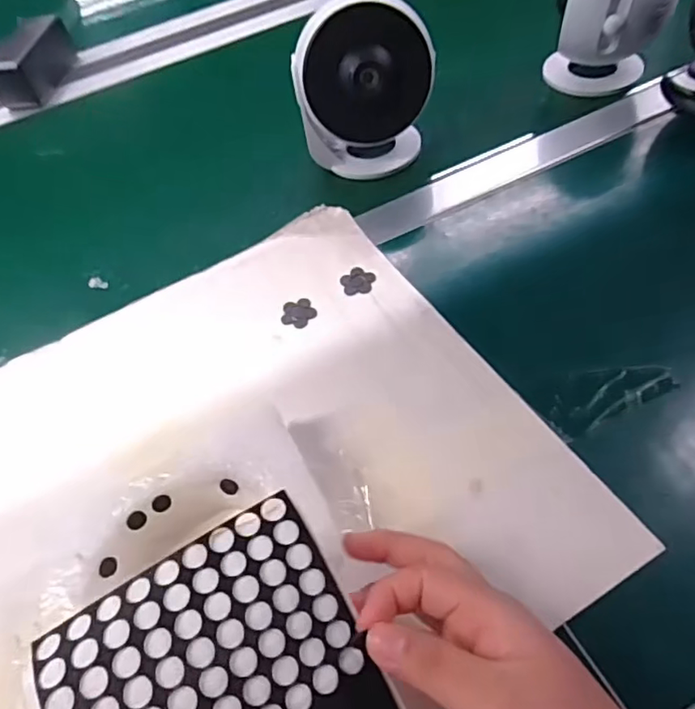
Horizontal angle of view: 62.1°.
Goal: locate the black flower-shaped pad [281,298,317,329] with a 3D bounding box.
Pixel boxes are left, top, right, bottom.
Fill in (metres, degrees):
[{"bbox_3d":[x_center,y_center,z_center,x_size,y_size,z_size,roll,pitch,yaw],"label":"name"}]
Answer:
[{"bbox_3d":[-0.036,-0.031,0.428,0.025,0.004,0.027,-1,49,10],"label":"black flower-shaped pad"}]

